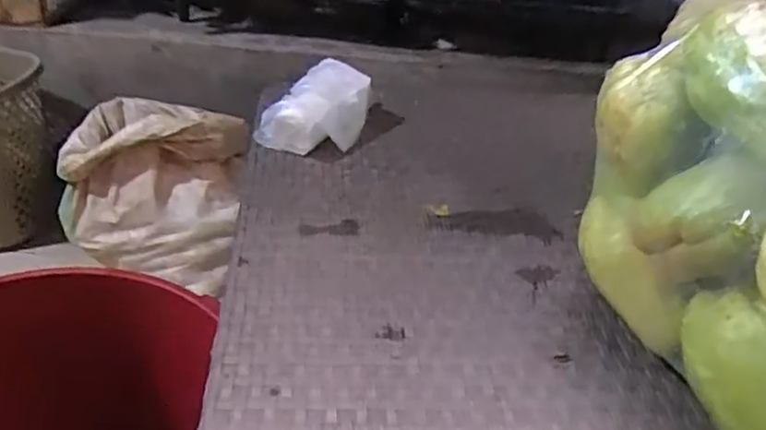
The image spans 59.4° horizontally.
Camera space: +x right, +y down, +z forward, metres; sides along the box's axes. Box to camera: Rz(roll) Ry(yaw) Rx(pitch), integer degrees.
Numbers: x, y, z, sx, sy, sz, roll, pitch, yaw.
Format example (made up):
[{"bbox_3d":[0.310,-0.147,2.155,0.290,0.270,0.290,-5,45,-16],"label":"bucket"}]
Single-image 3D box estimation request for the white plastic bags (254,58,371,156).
[{"bbox_3d":[-0.068,-0.112,0.734,0.080,0.066,0.131,29,40,31],"label":"white plastic bags"}]

